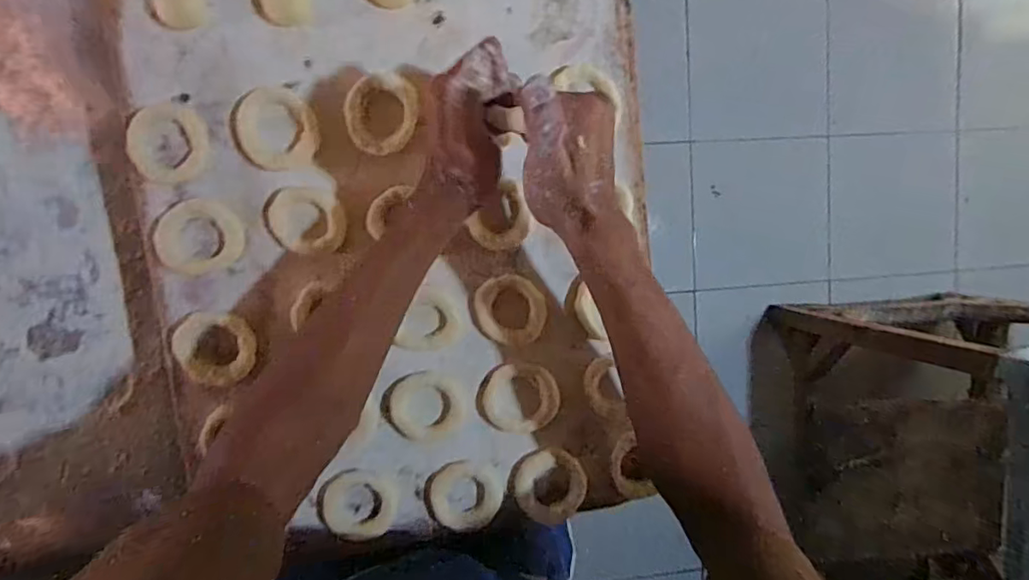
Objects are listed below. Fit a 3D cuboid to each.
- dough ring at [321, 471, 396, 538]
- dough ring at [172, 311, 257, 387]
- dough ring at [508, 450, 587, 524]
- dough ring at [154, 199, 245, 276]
[{"bbox_3d":[-0.134,0.184,0.490,0.060,0.014,0.054,9,94,-8],"label":"dough ring"},{"bbox_3d":[-0.246,0.048,0.466,0.063,0.010,0.057,7,94,-8],"label":"dough ring"},{"bbox_3d":[0.031,0.174,0.505,0.071,0.013,0.061,44,88,-9],"label":"dough ring"},{"bbox_3d":[-0.253,-0.042,0.456,0.065,0.009,0.059,-3,95,-7],"label":"dough ring"}]

